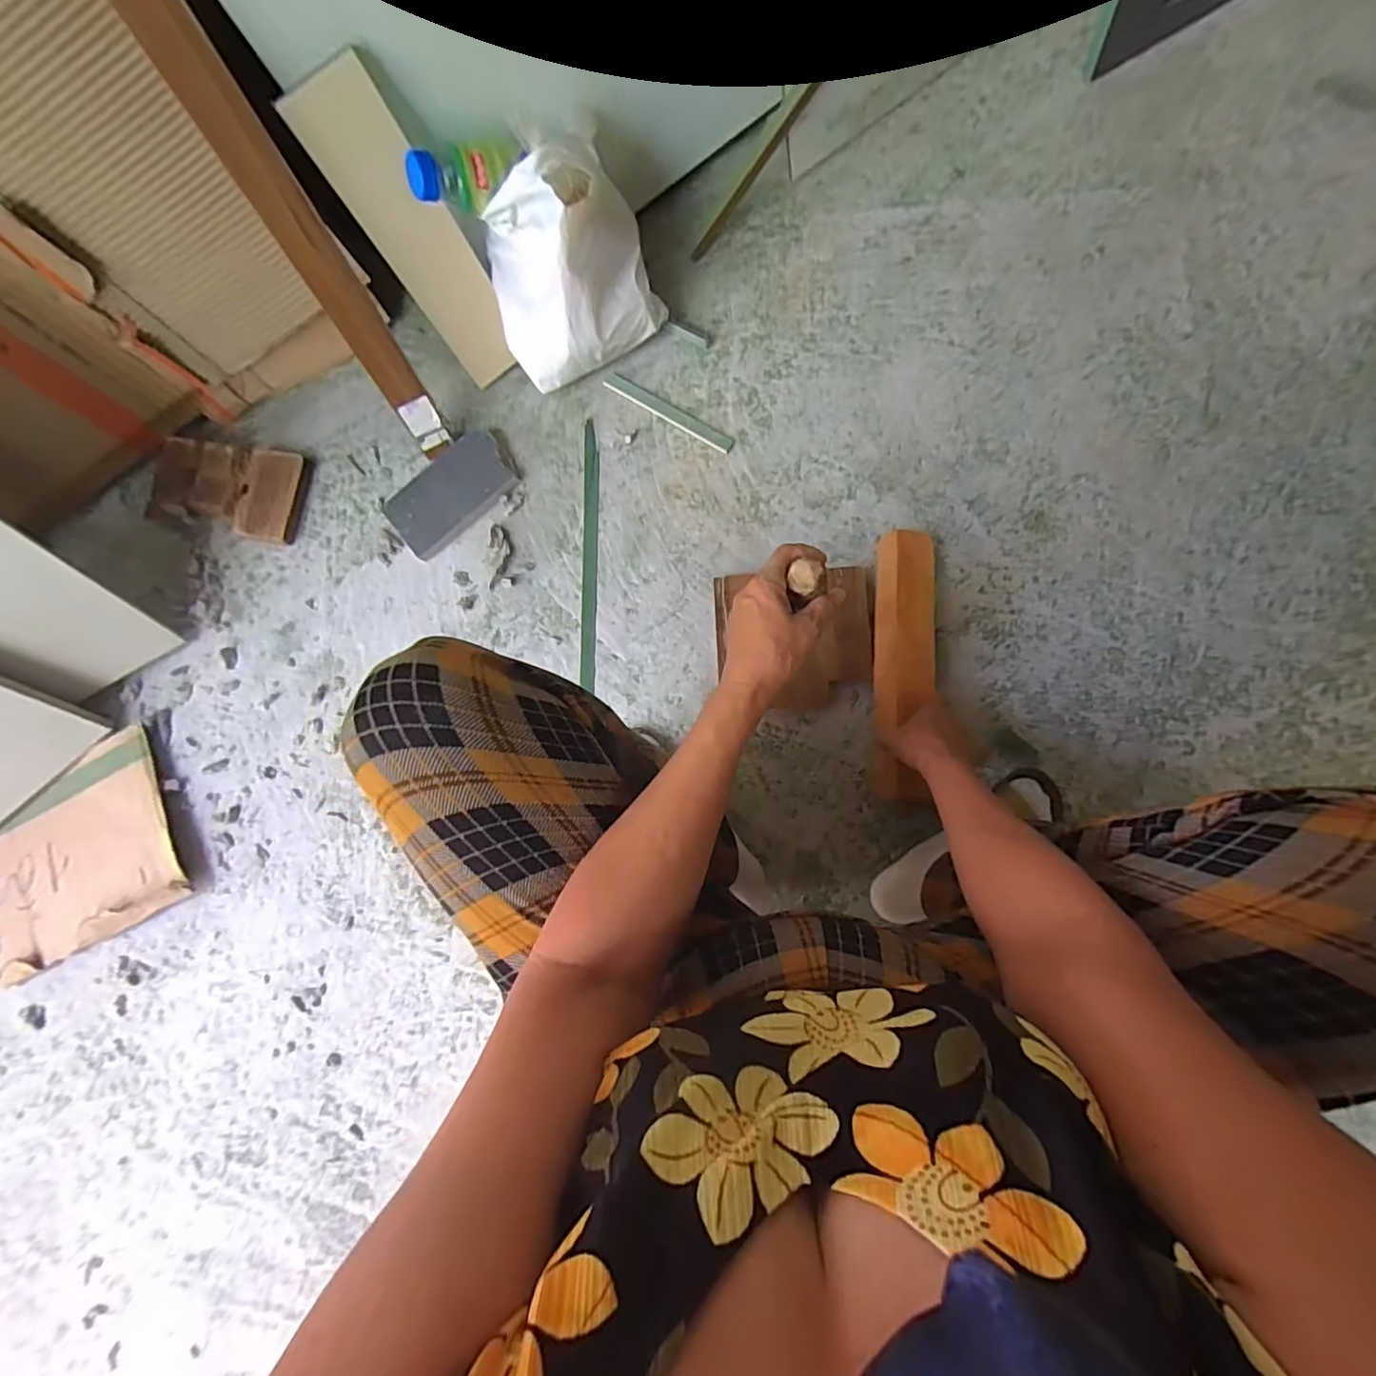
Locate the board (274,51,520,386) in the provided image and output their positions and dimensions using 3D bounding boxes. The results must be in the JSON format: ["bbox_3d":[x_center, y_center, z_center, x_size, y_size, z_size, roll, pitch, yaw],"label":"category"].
[{"bbox_3d":[-0.292,-0.491,0.656,0.089,0.298,0.015,-35,61,1],"label":"board"}]

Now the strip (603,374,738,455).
[{"bbox_3d":[-0.025,-0.367,0.774,0.192,0.013,0.023,31,86,9],"label":"strip"}]

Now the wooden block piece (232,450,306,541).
[{"bbox_3d":[-0.571,-0.264,0.799,0.068,0.023,0.123,14,84,7],"label":"wooden block piece"}]

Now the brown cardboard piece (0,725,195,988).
[{"bbox_3d":[-0.804,0.215,0.765,0.268,0.017,0.237,-28,82,-2],"label":"brown cardboard piece"}]

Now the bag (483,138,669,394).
[{"bbox_3d":[-0.145,-0.497,0.706,0.200,0.214,0.126,-24,81,2],"label":"bag"}]

